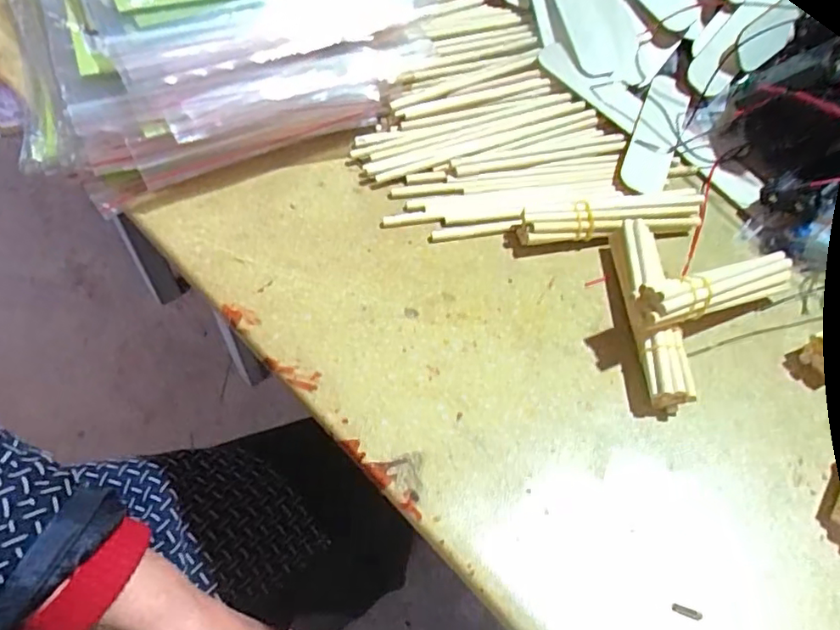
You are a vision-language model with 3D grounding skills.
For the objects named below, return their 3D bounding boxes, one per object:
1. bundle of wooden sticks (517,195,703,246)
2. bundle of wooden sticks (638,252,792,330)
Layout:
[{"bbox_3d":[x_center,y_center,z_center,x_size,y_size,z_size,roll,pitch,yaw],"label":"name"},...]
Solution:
[{"bbox_3d":[0.105,-0.051,0.309,0.105,0.017,0.015,-9,56,-10],"label":"bundle of wooden sticks"},{"bbox_3d":[0.143,-0.012,0.267,0.101,0.019,0.016,-12,55,-28],"label":"bundle of wooden sticks"}]

